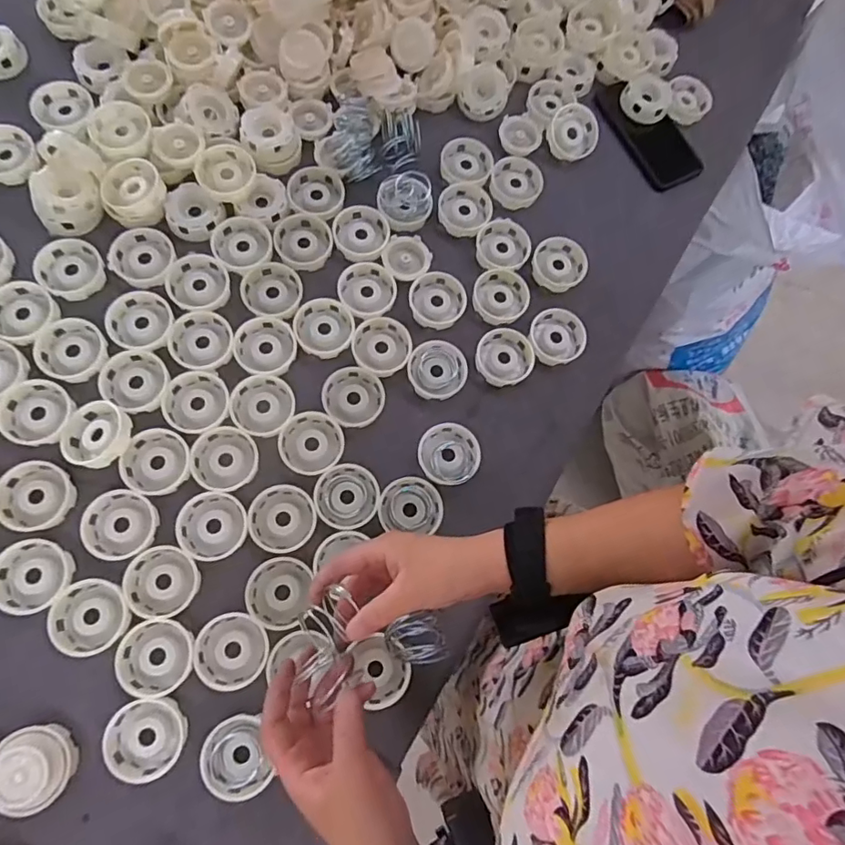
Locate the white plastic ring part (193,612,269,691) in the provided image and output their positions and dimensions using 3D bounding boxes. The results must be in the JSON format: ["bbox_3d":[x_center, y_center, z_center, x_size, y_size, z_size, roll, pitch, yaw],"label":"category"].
[{"bbox_3d":[-0.170,0.205,0.483,0.061,0.012,0.063,2,75,-8],"label":"white plastic ring part"}]

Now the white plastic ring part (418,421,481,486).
[{"bbox_3d":[0.027,0.030,0.543,0.062,0.021,0.063,2,75,-8],"label":"white plastic ring part"}]

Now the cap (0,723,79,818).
[{"bbox_3d":[-0.316,0.280,0.431,0.056,0.037,0.060,2,75,-8],"label":"cap"}]

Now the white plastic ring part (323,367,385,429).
[{"bbox_3d":[-0.070,-0.026,0.553,0.060,0.012,0.064,2,75,-8],"label":"white plastic ring part"}]

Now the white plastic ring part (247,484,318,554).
[{"bbox_3d":[-0.134,0.092,0.520,0.062,0.013,0.062,-9,77,-11],"label":"white plastic ring part"}]

